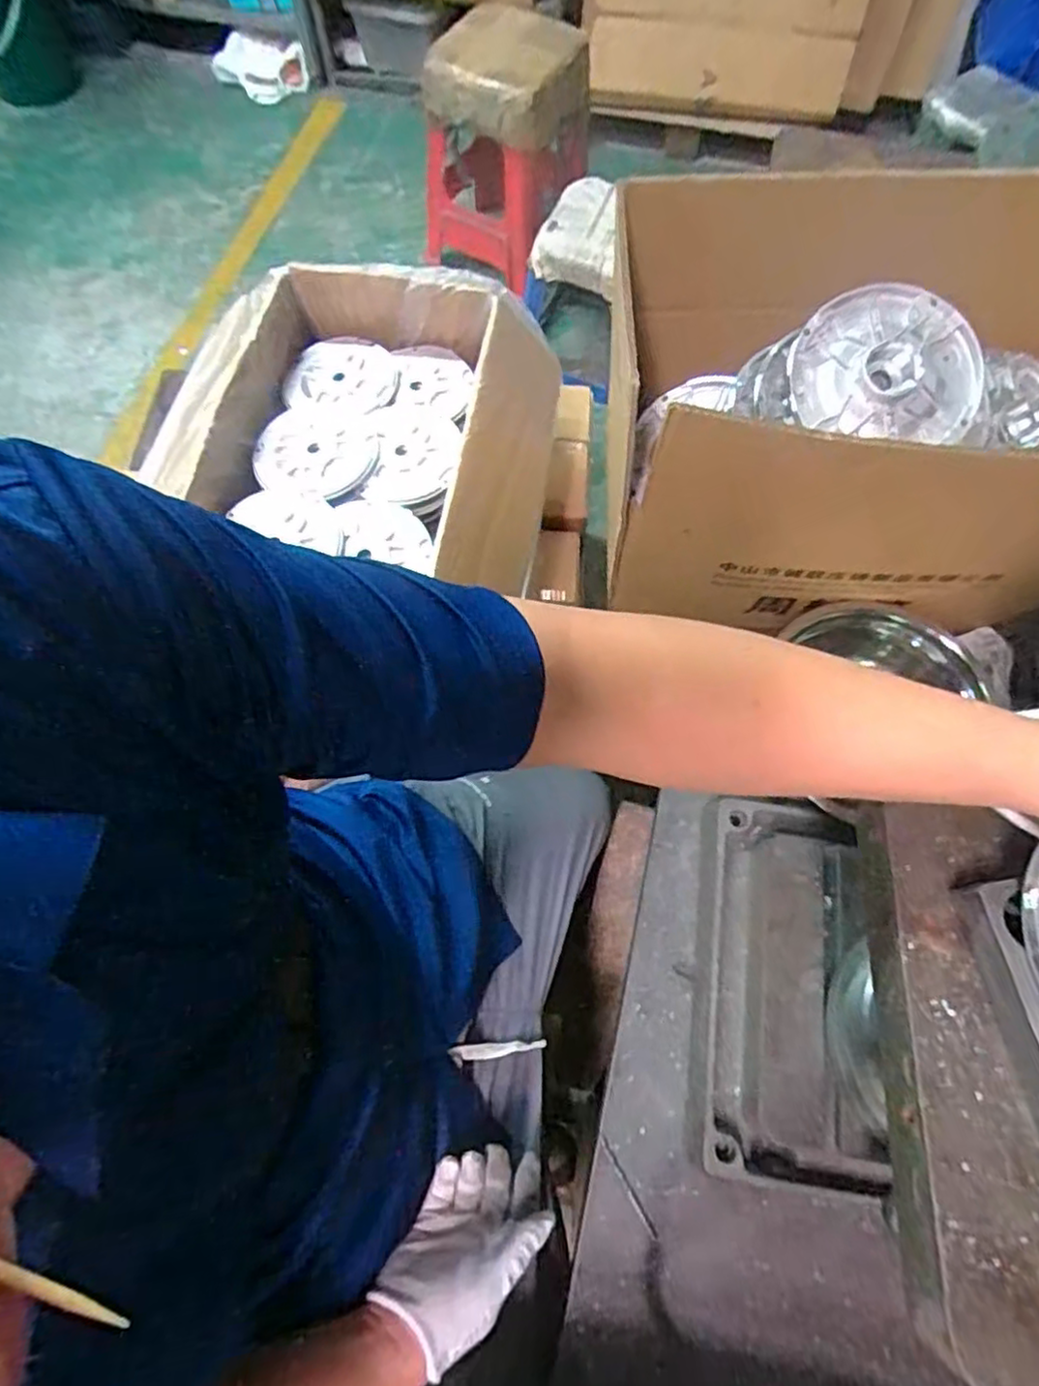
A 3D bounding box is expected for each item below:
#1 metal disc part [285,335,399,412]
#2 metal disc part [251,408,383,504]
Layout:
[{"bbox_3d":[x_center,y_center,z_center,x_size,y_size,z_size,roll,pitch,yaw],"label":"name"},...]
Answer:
[{"bbox_3d":[-0.214,-0.389,0.825,0.129,0.013,0.114,4,69,1],"label":"metal disc part"},{"bbox_3d":[-0.229,-0.281,0.774,0.135,0.017,0.126,0,69,0],"label":"metal disc part"}]

